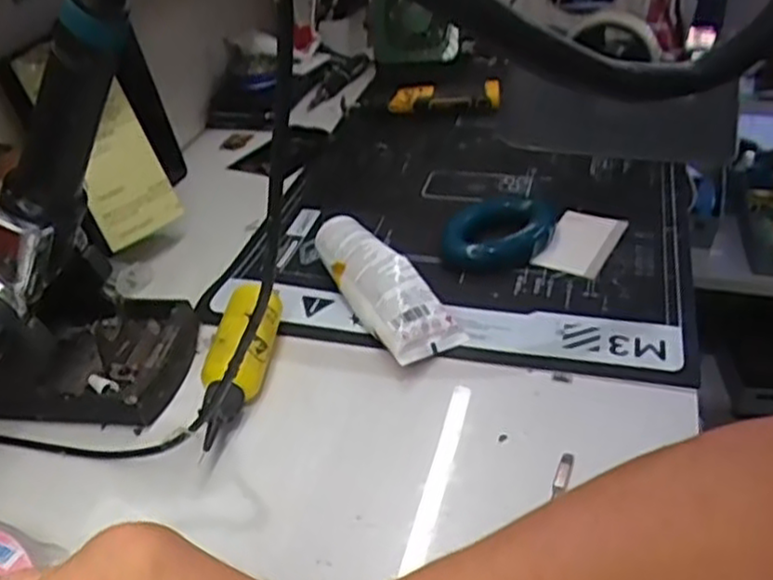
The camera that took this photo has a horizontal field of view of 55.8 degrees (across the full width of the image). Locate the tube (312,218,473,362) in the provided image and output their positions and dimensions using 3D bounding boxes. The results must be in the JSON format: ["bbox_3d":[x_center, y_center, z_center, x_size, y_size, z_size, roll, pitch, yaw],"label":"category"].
[{"bbox_3d":[-0.002,-0.005,0.508,0.051,0.038,0.142,-20,40,-19],"label":"tube"}]

